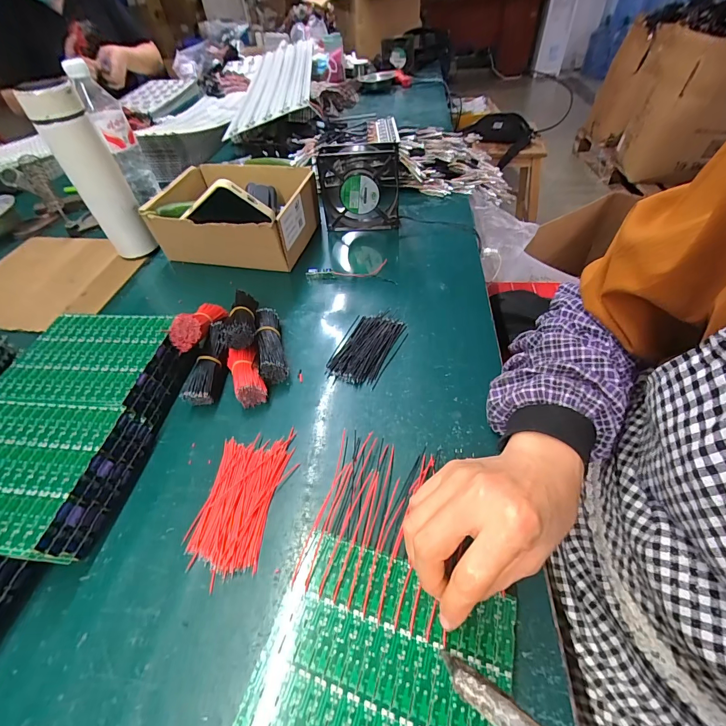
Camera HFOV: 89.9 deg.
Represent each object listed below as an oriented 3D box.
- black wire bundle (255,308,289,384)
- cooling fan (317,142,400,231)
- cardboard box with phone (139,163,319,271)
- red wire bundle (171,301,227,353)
[{"bbox_3d":[-0.108,-0.025,0.429,0.028,0.032,0.101,-13,49,-8],"label":"black wire bundle"},{"bbox_3d":[-0.005,-0.273,0.579,0.122,0.122,0.035,2,48,5],"label":"cooling fan"},{"bbox_3d":[-0.203,-0.245,0.561,0.224,0.128,0.196,8,49,11],"label":"cardboard box with phone"},{"bbox_3d":[-0.193,-0.052,0.433,0.035,0.034,0.107,-5,24,-1],"label":"red wire bundle"}]

